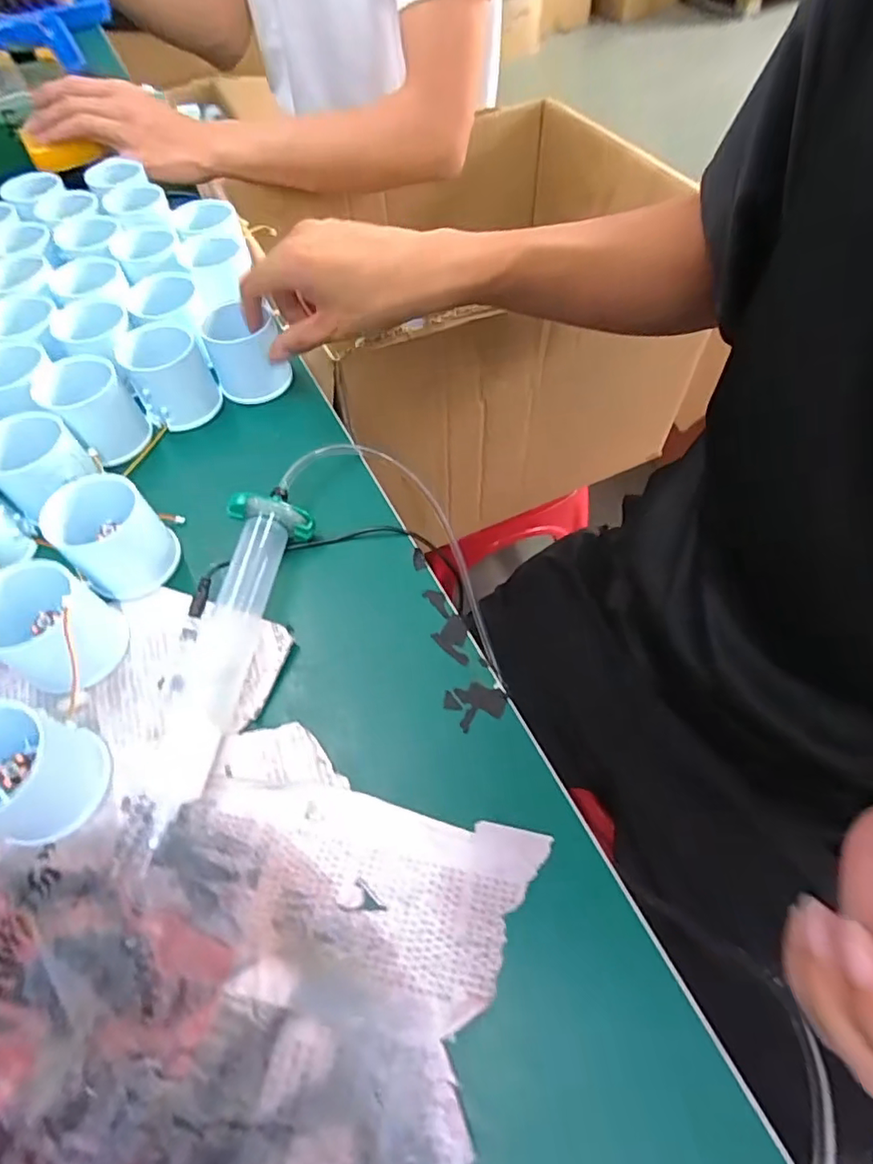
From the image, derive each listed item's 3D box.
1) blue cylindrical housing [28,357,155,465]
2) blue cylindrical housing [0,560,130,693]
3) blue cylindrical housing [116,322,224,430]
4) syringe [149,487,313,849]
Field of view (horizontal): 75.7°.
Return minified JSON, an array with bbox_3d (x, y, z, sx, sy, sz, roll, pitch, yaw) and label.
[{"bbox_3d":[-0.232,-0.117,0.383,0.057,0.051,0.050,39,65,23],"label":"blue cylindrical housing"},{"bbox_3d":[-0.202,0.023,0.295,0.057,0.048,0.054,-2,59,3],"label":"blue cylindrical housing"},{"bbox_3d":[-0.189,-0.147,0.399,0.050,0.052,0.054,-34,62,-19],"label":"blue cylindrical housing"},{"bbox_3d":[-0.114,0.029,0.301,0.040,0.031,0.185,8,60,9],"label":"syringe"}]

